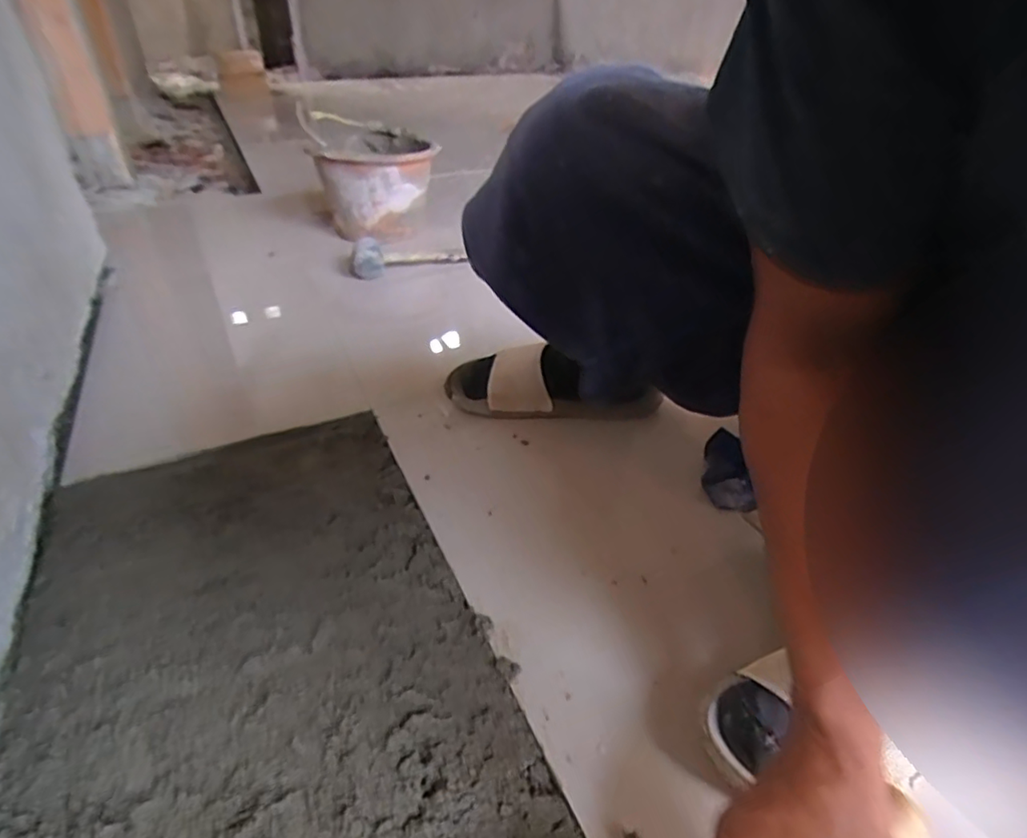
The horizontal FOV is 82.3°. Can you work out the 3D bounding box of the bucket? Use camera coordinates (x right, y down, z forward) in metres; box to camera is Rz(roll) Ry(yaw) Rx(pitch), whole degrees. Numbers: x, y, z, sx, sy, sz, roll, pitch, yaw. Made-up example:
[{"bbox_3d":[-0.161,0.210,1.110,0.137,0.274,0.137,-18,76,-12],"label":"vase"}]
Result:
[{"bbox_3d":[-0.322,-0.543,1.360,0.258,0.203,0.284,-12,38,-17],"label":"bucket"}]

